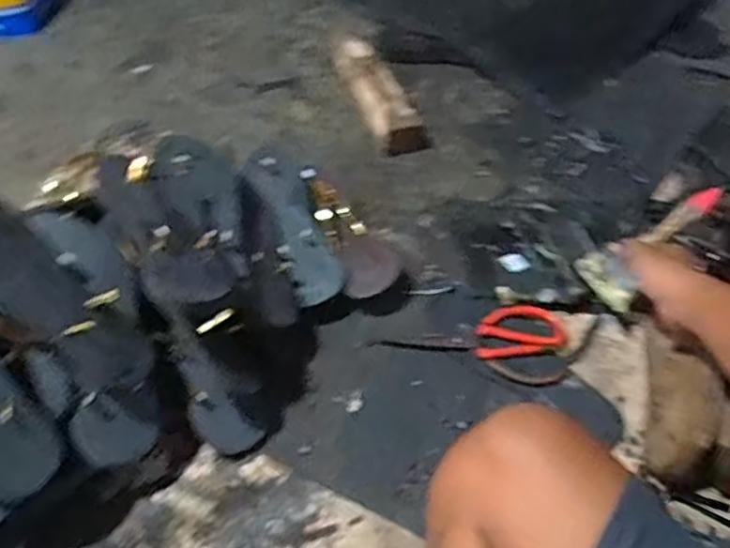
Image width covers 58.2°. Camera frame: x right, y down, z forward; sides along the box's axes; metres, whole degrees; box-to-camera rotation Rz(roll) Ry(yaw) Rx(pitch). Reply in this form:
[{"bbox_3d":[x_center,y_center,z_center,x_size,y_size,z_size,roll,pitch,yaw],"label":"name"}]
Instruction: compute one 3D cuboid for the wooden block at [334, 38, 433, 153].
[{"bbox_3d":[0.013,-0.281,0.987,0.067,0.044,0.272,-17,54,-16],"label":"wooden block"}]

